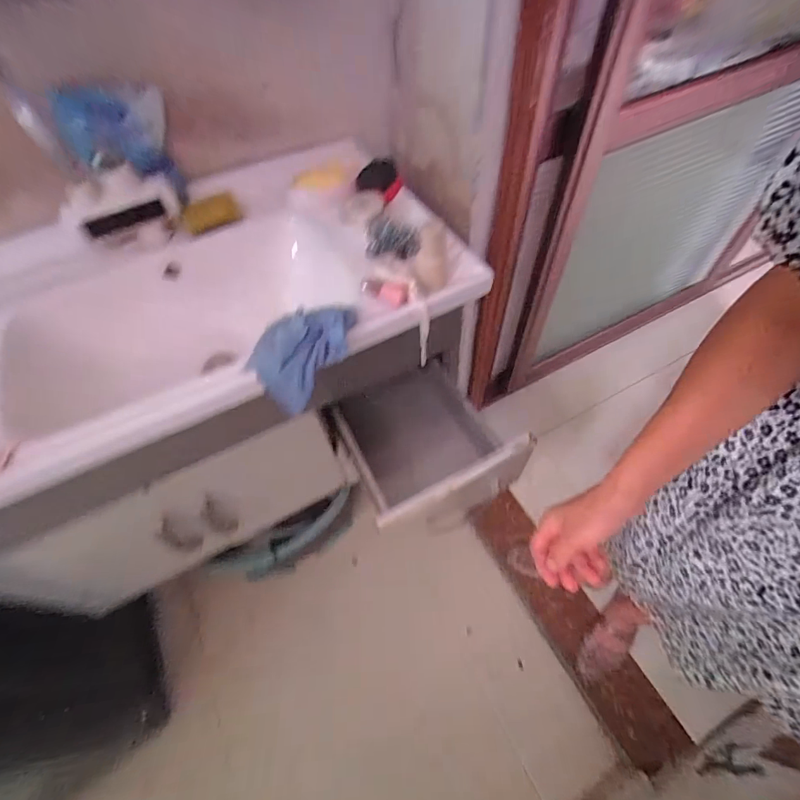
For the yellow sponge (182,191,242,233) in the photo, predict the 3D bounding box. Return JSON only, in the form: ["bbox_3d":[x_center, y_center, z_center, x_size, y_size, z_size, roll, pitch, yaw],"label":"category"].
[{"bbox_3d":[-0.325,-0.321,0.693,0.093,0.046,0.016,-22,58,-11],"label":"yellow sponge"}]

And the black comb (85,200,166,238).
[{"bbox_3d":[-0.414,-0.274,0.607,0.109,0.028,0.013,-28,59,-14],"label":"black comb"}]

